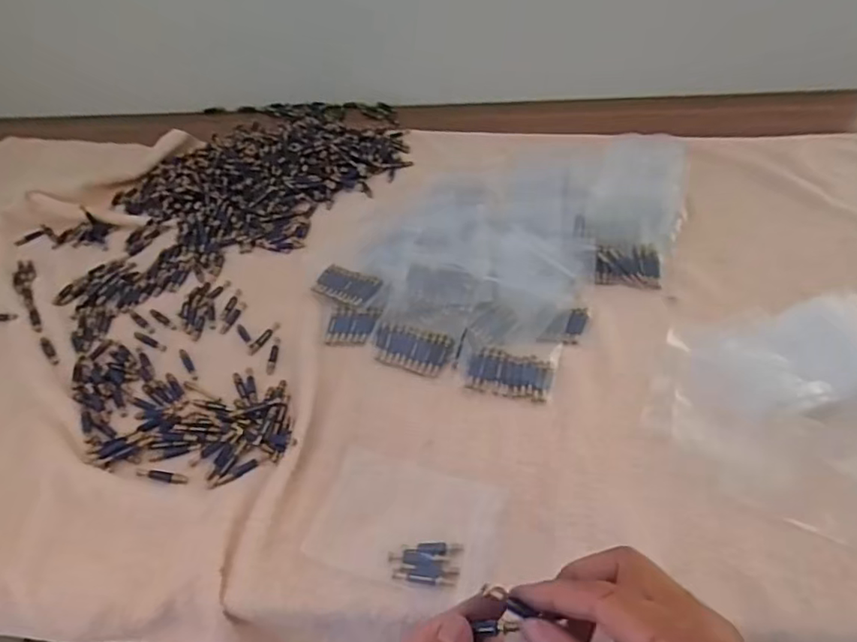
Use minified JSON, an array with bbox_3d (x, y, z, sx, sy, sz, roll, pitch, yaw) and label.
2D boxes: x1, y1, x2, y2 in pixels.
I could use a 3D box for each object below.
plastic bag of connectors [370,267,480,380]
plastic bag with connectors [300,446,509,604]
[{"bbox_3d":[-0.002,-0.004,0.512,0.075,0.012,0.108,9,62,17],"label":"plastic bag of connectors"},{"bbox_3d":[-0.015,0.127,0.383,0.118,0.015,0.081,10,45,16],"label":"plastic bag with connectors"}]

